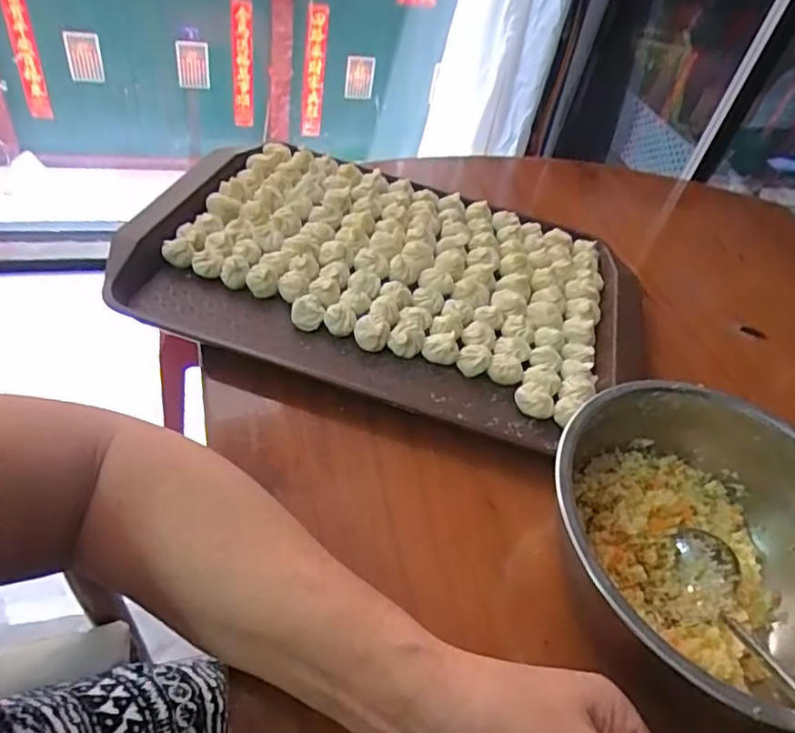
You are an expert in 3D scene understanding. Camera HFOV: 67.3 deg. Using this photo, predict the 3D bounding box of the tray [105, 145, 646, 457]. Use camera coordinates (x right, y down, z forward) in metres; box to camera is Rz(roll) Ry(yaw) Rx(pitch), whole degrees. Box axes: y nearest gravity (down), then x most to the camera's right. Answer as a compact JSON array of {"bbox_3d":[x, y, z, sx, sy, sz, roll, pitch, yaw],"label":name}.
[{"bbox_3d":[-0.001,-0.087,0.498,0.407,0.038,0.280,17,45,3],"label":"tray"}]

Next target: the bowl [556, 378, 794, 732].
[{"bbox_3d":[0.180,0.097,0.330,0.171,0.078,0.180,7,45,-7],"label":"bowl"}]

